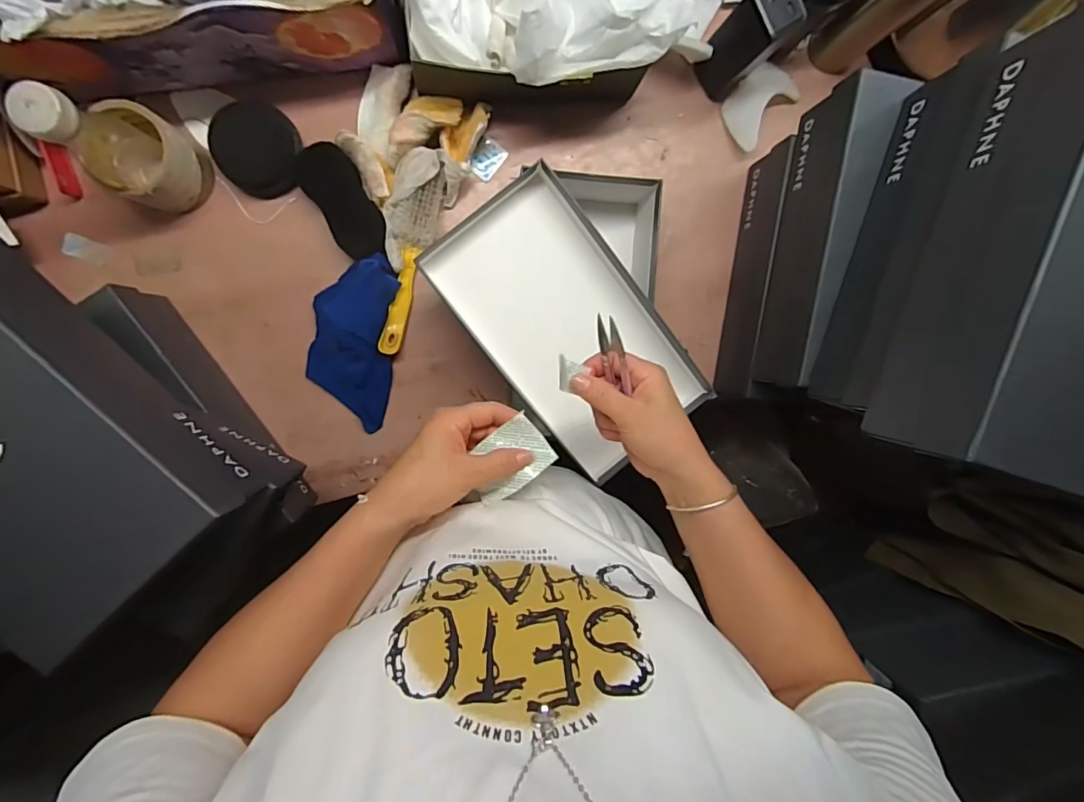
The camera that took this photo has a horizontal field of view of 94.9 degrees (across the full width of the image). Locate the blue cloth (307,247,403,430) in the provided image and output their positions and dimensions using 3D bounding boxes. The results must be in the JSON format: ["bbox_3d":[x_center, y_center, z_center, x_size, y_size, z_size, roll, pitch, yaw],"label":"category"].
[{"bbox_3d":[-0.229,-0.069,0.596,0.095,0.025,0.200,7,96,-8],"label":"blue cloth"}]

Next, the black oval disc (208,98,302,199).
[{"bbox_3d":[-0.321,-0.285,0.561,0.090,0.022,0.097,4,97,-7],"label":"black oval disc"}]

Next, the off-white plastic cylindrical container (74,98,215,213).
[{"bbox_3d":[-0.412,-0.252,0.520,0.080,0.081,0.084,-1,97,-7],"label":"off-white plastic cylindrical container"}]

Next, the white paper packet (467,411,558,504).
[{"bbox_3d":[-0.028,0.050,0.410,0.072,0.015,0.047,-38,100,-1],"label":"white paper packet"}]

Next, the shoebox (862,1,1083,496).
[{"bbox_3d":[0.368,-0.087,0.338,0.160,0.096,0.288,16,95,-8],"label":"shoebox"}]

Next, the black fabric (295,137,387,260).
[{"bbox_3d":[-0.227,-0.229,0.573,0.061,0.012,0.129,-32,100,-2],"label":"black fabric"}]

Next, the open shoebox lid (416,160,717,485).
[{"bbox_3d":[0.031,-0.077,0.537,0.175,0.046,0.309,-39,100,-1],"label":"open shoebox lid"}]

